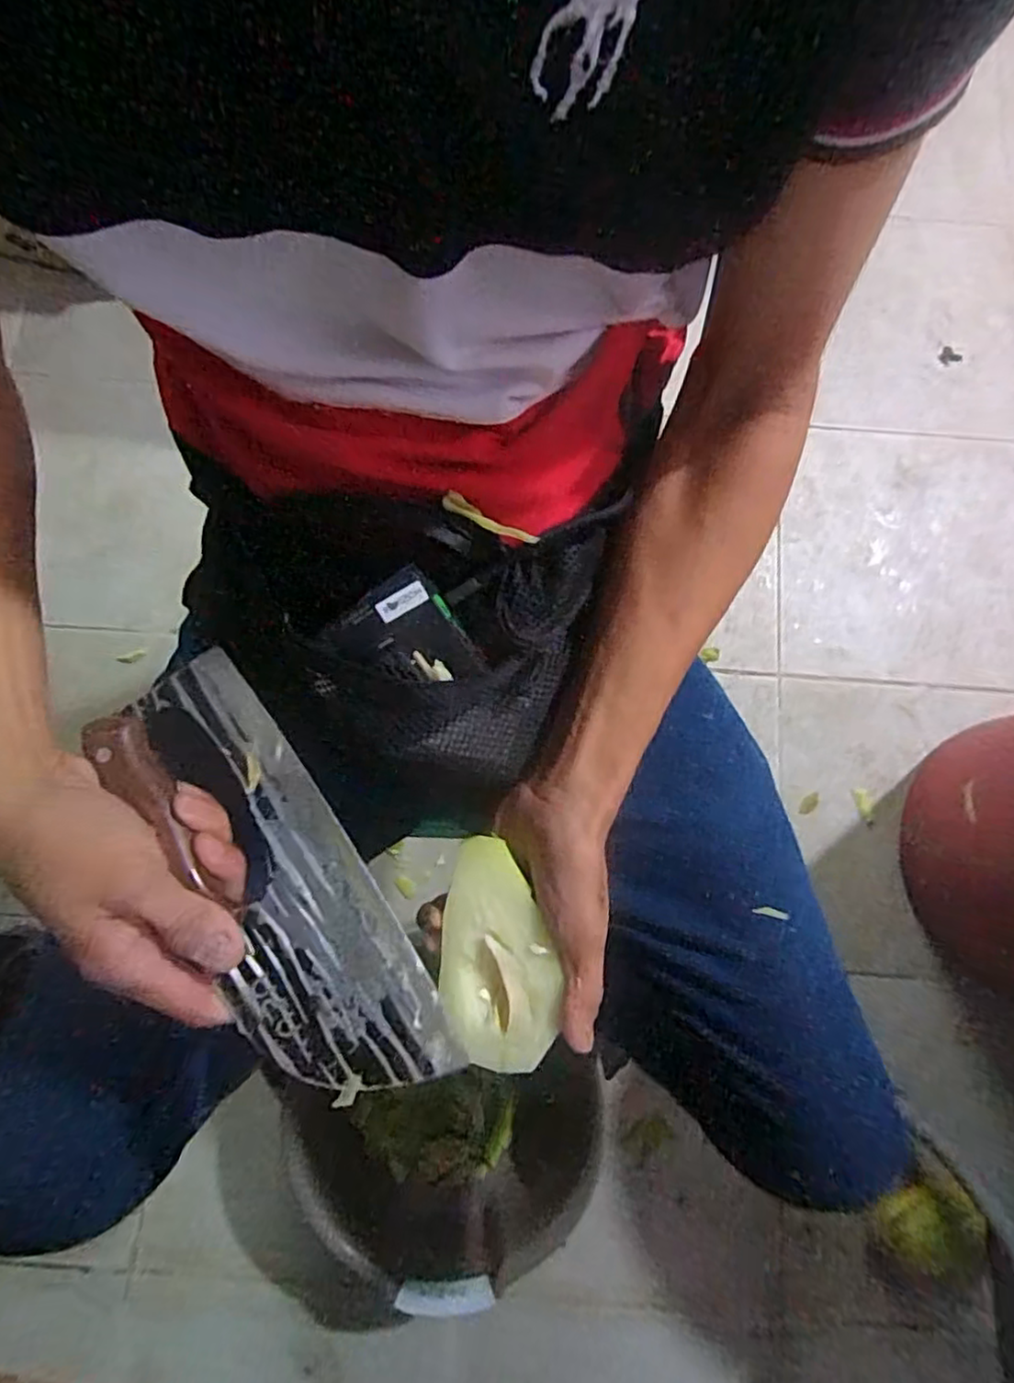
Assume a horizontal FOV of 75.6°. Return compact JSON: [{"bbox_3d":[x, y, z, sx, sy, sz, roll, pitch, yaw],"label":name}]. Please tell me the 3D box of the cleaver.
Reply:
[{"bbox_3d":[-0.113,0.091,0.310,0.078,0.016,0.222,-33,84,-8],"label":"cleaver"}]

